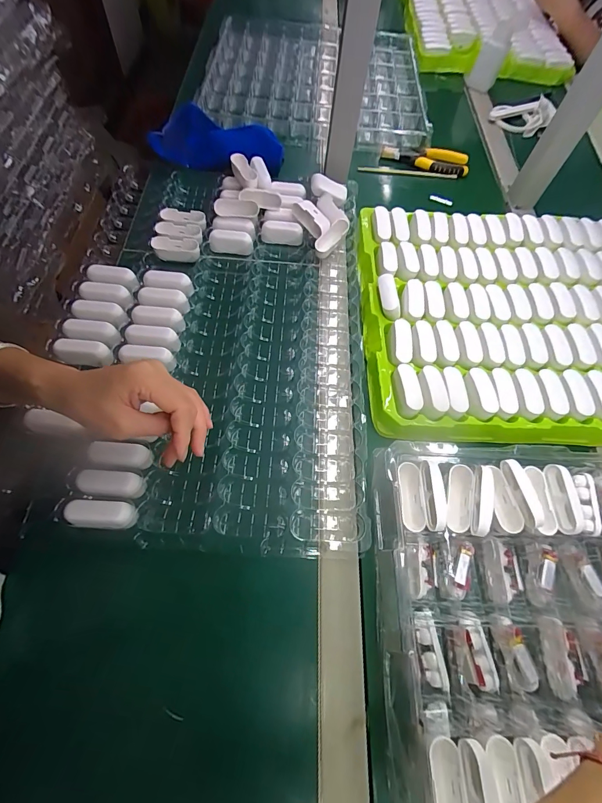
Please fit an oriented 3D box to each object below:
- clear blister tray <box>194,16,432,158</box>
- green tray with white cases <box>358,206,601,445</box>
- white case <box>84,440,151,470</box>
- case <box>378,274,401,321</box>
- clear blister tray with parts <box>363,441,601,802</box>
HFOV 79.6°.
[{"bbox_3d":[0.031,-0.704,0.777,0.439,0.036,0.465,4,63,-3],"label":"clear blister tray"},{"bbox_3d":[0.376,-0.125,0.515,0.564,0.035,0.383,2,64,-3],"label":"green tray with white cases"},{"bbox_3d":[-0.194,0.058,0.387,0.064,0.020,0.023,4,64,-2],"label":"white case"},{"bbox_3d":[0.121,-0.144,0.500,0.023,0.025,0.072,3,64,-3],"label":"case"},{"bbox_3d":[0.298,0.263,0.296,0.461,0.074,0.447,3,64,-3],"label":"clear blister tray with parts"}]

